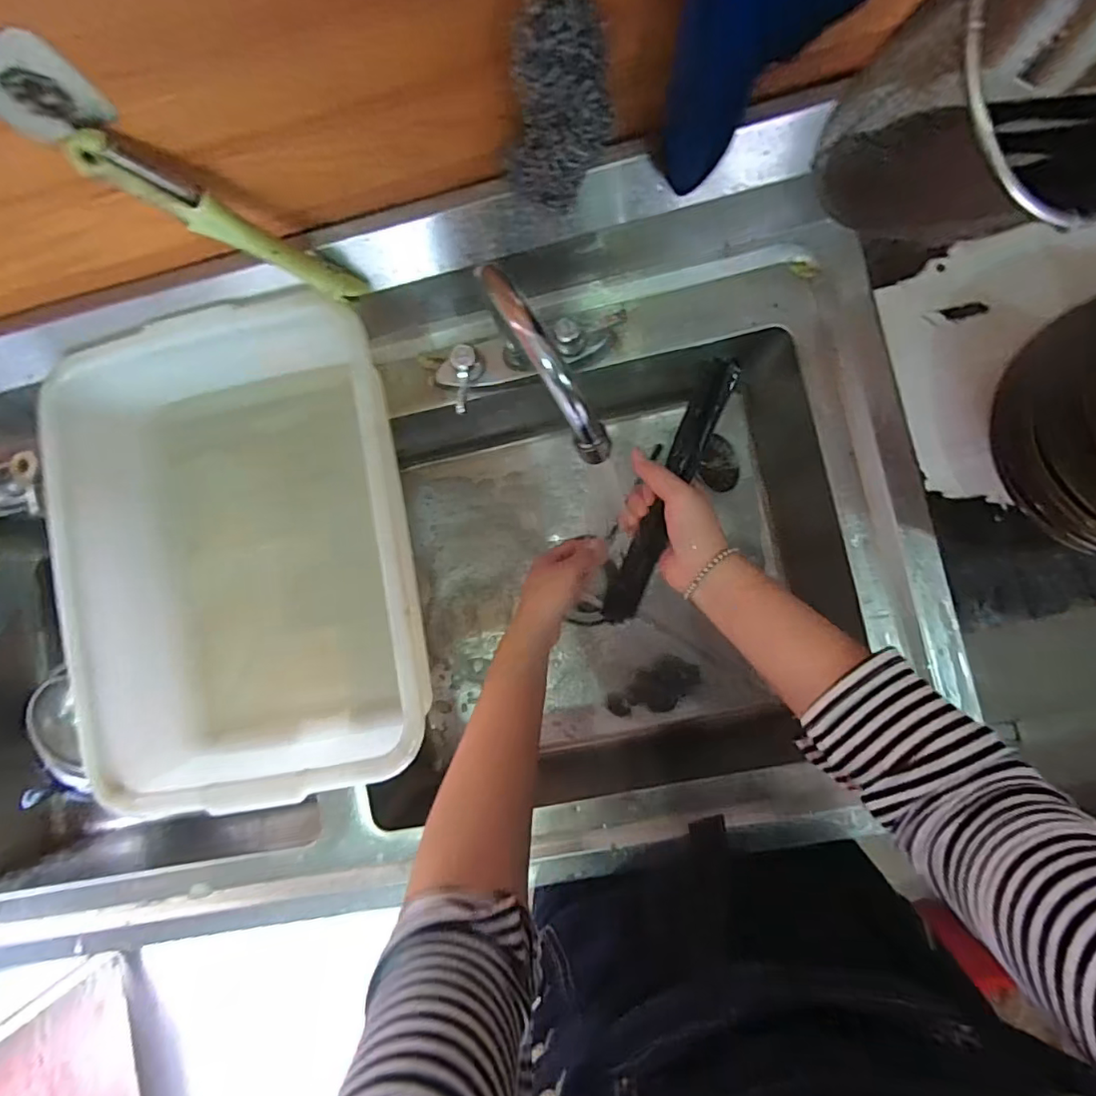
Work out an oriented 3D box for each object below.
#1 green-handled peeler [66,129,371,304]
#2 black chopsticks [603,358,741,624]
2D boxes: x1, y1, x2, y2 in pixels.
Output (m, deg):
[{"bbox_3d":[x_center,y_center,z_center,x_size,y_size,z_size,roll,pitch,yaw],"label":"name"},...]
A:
[{"bbox_3d":[-0.216,-0.223,0.405,0.018,0.196,0.025,8,88,39],"label":"green-handled peeler"},{"bbox_3d":[0.099,-0.036,0.483,0.029,0.015,0.246,22,116,7],"label":"black chopsticks"}]

